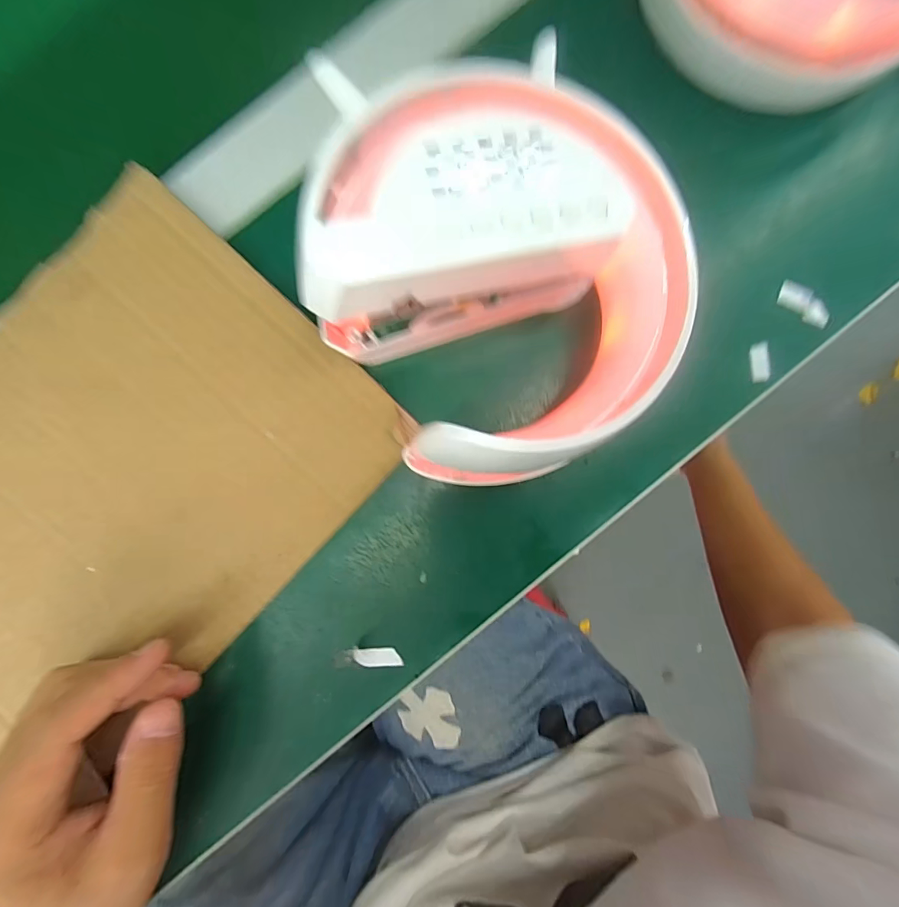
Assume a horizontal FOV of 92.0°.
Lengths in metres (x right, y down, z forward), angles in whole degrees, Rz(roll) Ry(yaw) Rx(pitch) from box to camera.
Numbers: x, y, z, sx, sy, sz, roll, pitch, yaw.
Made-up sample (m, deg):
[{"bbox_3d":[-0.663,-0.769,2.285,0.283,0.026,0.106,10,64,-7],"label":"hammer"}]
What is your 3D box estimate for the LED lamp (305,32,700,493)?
[{"bbox_3d":[0.025,-0.068,0.187,0.144,0.085,0.155,0,90,-1],"label":"LED lamp"}]

